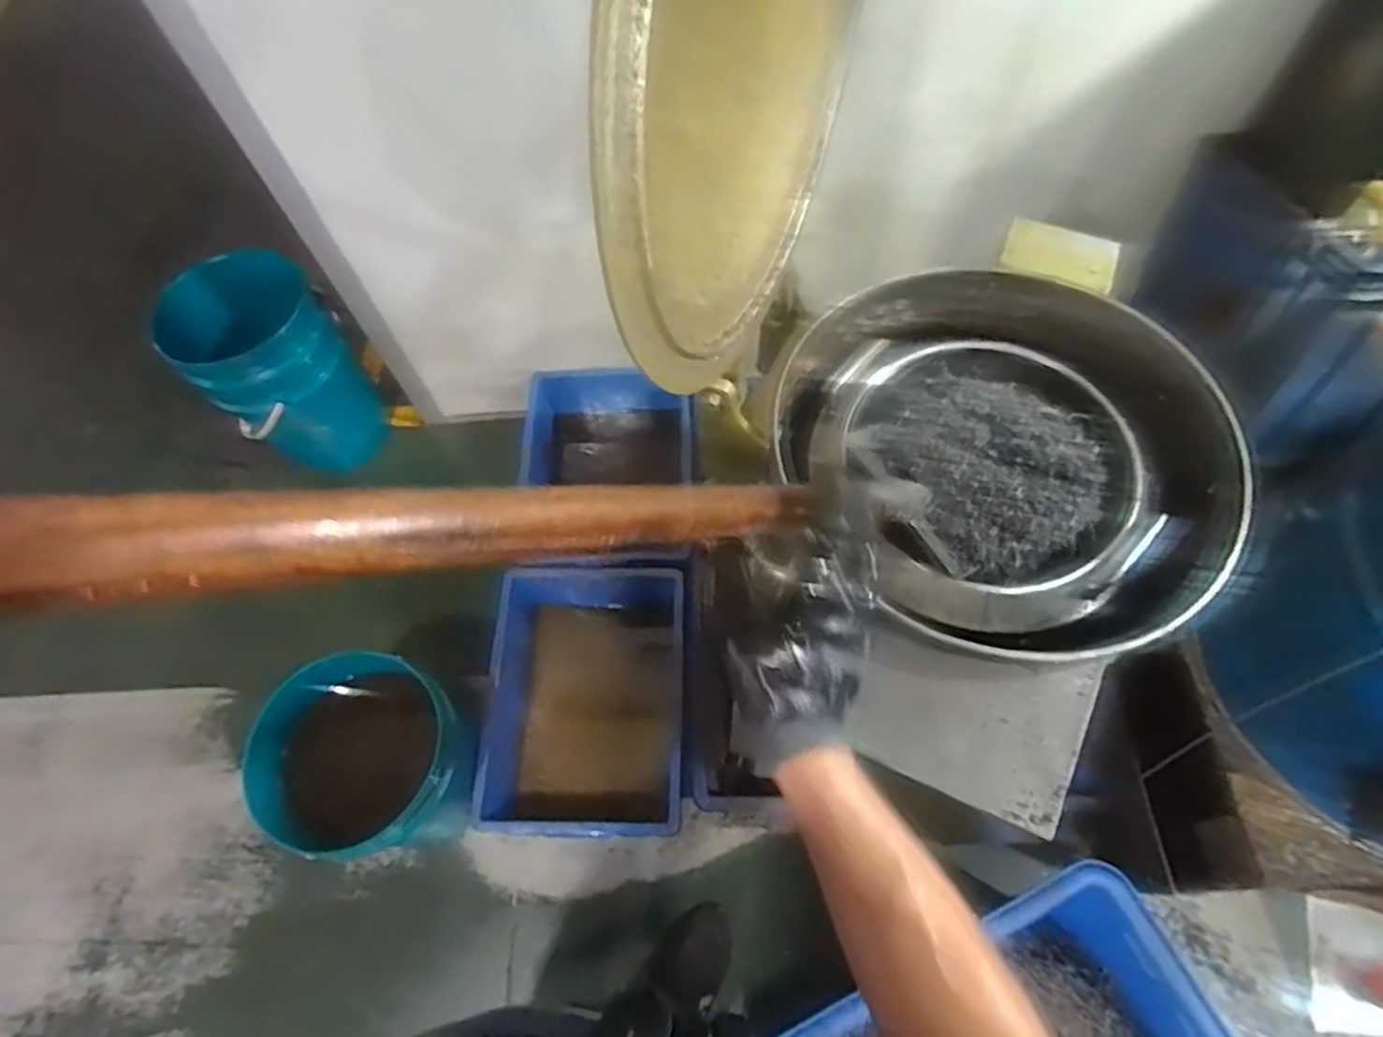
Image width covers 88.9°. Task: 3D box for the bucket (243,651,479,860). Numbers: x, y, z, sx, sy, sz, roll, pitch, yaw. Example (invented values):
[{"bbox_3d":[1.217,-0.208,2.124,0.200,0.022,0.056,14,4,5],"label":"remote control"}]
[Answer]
[{"bbox_3d":[-0.525,0.418,1.223,0.314,0.375,0.286,-1,63,2],"label":"bucket"}]

